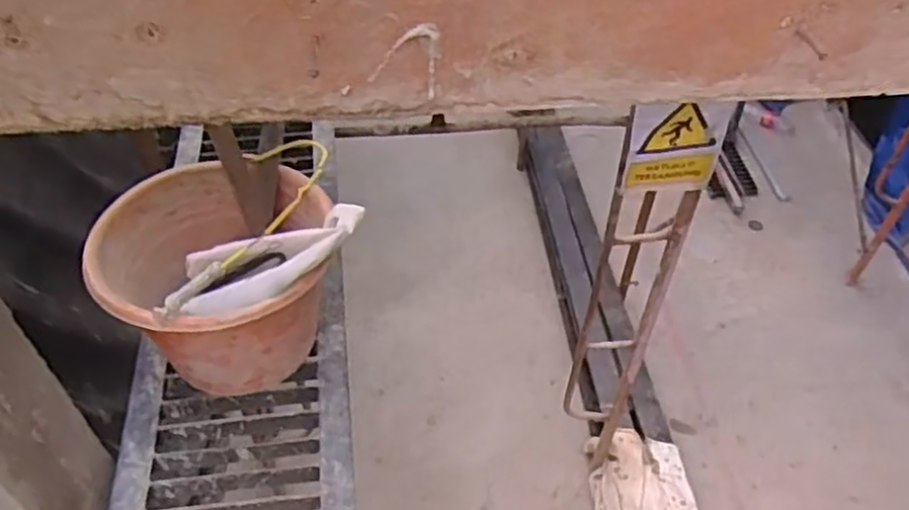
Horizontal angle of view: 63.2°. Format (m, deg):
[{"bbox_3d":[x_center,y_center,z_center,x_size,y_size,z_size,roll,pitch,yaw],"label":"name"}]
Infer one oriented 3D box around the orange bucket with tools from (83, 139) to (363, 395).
[{"bbox_3d":[-0.280,0.020,0.899,0.265,0.238,0.268,1,48,-1],"label":"orange bucket with tools"}]

